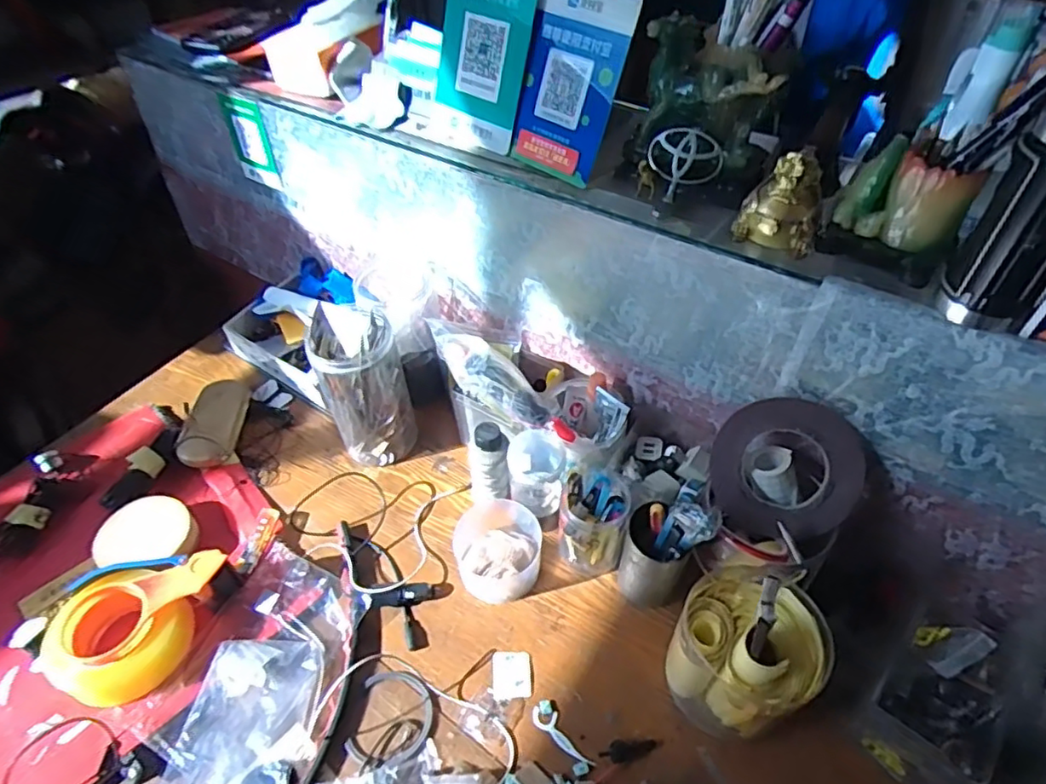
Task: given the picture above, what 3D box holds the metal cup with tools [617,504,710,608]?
[{"bbox_3d":[0.141,0.161,0.641,0.073,0.165,0.059,16,49,14],"label":"metal cup with tools"}]

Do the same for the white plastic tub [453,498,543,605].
[{"bbox_3d":[-0.028,0.173,0.701,0.093,0.053,0.108,-10,48,-10],"label":"white plastic tub"}]

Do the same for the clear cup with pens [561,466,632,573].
[{"bbox_3d":[0.077,0.143,0.677,0.069,0.116,0.063,0,47,0],"label":"clear cup with pens"}]

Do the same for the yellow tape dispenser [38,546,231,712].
[{"bbox_3d":[-0.403,0.225,0.634,0.134,0.056,0.158,16,49,14],"label":"yellow tape dispenser"}]

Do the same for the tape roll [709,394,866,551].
[{"bbox_3d":[0.257,0.081,0.617,0.134,0.146,0.022,21,9,20],"label":"tape roll"}]

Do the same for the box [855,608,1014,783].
[{"bbox_3d":[0.380,0.278,0.560,0.107,0.077,0.144,36,56,29],"label":"box"}]

